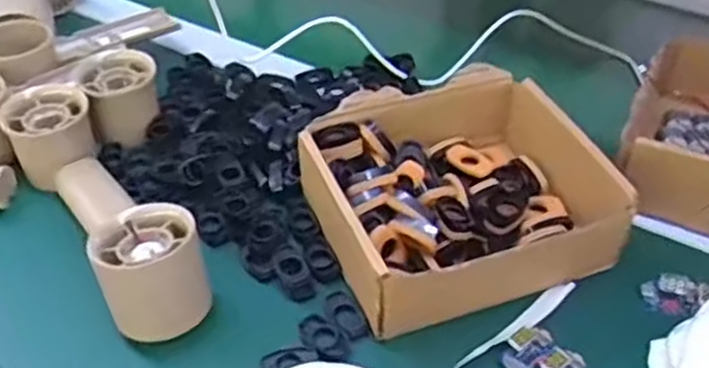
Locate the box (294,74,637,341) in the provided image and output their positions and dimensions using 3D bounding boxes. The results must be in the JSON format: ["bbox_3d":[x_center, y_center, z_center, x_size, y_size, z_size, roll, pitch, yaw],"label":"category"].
[{"bbox_3d":[0.065,0.003,0.481,0.178,0.061,0.163,-11,43,-15],"label":"box"}]

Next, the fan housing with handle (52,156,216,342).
[{"bbox_3d":[-0.141,0.020,0.460,0.059,0.055,0.156,-19,46,-23],"label":"fan housing with handle"}]

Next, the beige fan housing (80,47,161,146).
[{"bbox_3d":[-0.173,-0.067,0.554,0.056,0.046,0.055,-11,43,-15],"label":"beige fan housing"}]

